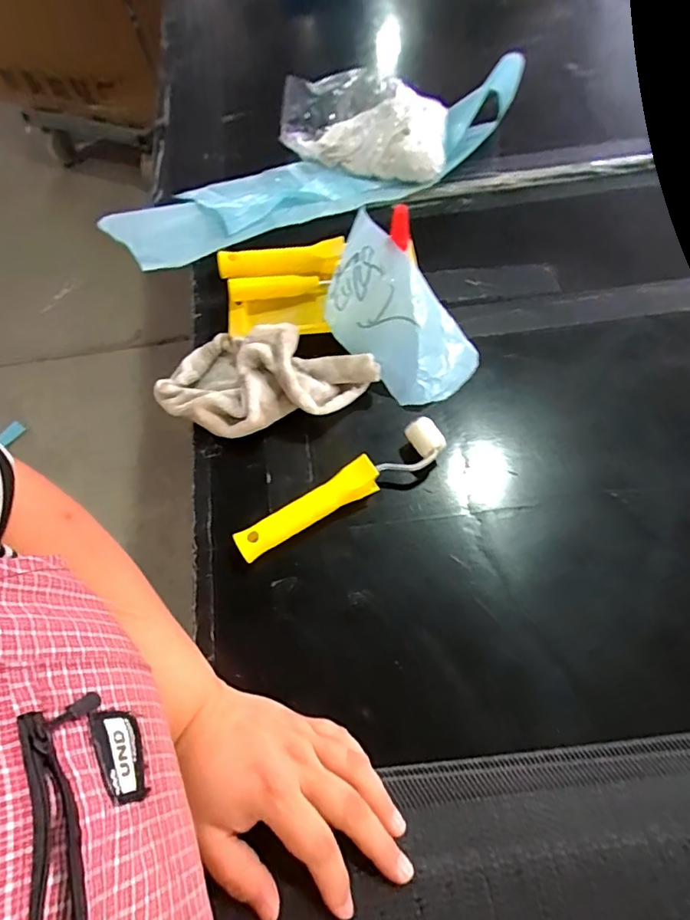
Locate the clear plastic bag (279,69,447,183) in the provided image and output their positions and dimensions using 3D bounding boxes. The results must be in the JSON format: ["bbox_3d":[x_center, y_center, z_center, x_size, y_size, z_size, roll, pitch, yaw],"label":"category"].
[{"bbox_3d":[0.025,-0.427,0.631,0.206,0.081,0.146,8,64,5],"label":"clear plastic bag"}]

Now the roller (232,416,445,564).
[{"bbox_3d":[-0.001,0.028,0.440,0.196,0.035,0.032,-30,67,-13],"label":"roller"}]

